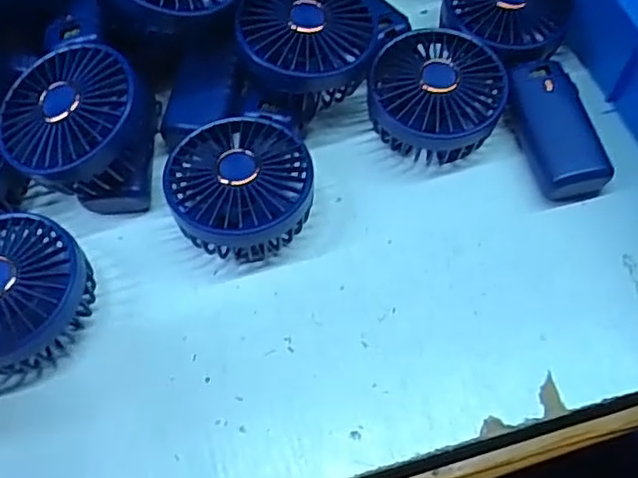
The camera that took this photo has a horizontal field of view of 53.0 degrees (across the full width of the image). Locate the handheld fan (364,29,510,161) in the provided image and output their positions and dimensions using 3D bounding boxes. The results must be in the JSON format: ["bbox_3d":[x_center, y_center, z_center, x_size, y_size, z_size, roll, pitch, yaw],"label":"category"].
[{"bbox_3d":[0.076,-0.092,0.417,0.086,0.045,0.080,15,63,10],"label":"handheld fan"}]

